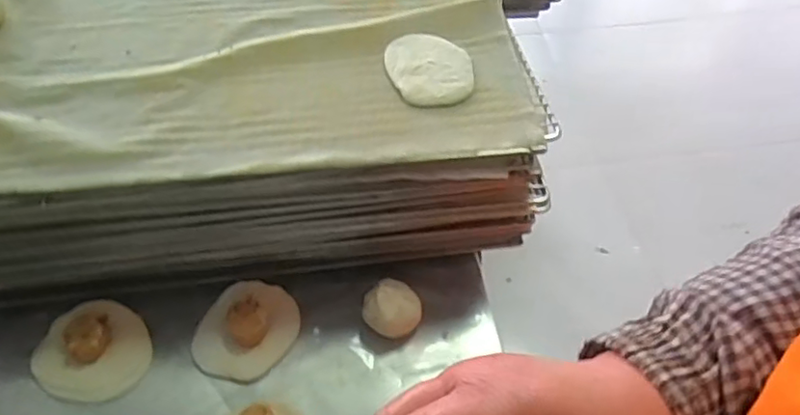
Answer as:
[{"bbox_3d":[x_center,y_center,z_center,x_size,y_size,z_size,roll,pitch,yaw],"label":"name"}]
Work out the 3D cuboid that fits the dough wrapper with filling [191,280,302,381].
[{"bbox_3d":[-0.143,0.112,0.588,0.081,0.028,0.094,21,54,16],"label":"dough wrapper with filling"}]

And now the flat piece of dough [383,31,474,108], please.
[{"bbox_3d":[0.028,-0.134,0.591,0.076,0.009,0.098,-14,53,-10],"label":"flat piece of dough"}]

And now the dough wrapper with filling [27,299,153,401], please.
[{"bbox_3d":[-0.285,0.132,0.577,0.091,0.028,0.093,0,51,0],"label":"dough wrapper with filling"}]

